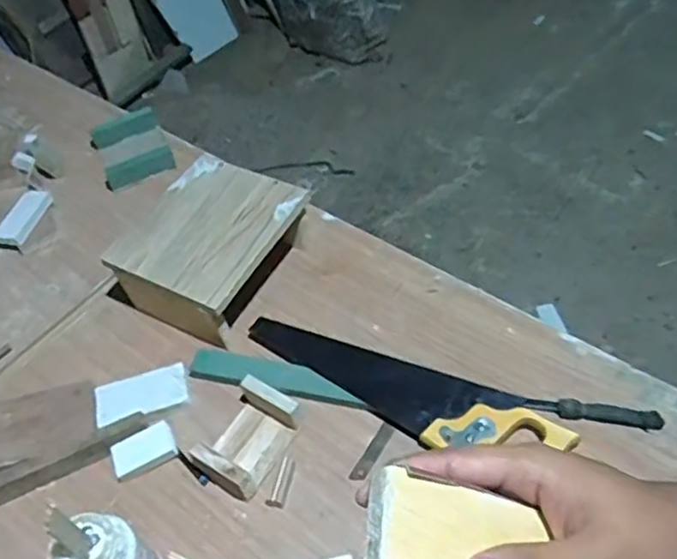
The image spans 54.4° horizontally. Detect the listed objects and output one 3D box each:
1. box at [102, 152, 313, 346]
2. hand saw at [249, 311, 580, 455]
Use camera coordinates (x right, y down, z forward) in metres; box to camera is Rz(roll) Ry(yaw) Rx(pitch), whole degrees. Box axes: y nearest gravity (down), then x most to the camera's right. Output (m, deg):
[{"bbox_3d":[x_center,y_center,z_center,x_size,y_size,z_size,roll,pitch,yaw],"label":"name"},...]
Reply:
[{"bbox_3d":[-0.171,-0.041,0.928,0.198,0.111,0.227,22,57,21],"label":"box"},{"bbox_3d":[0.069,0.134,0.807,0.417,0.037,0.098,19,56,19],"label":"hand saw"}]

